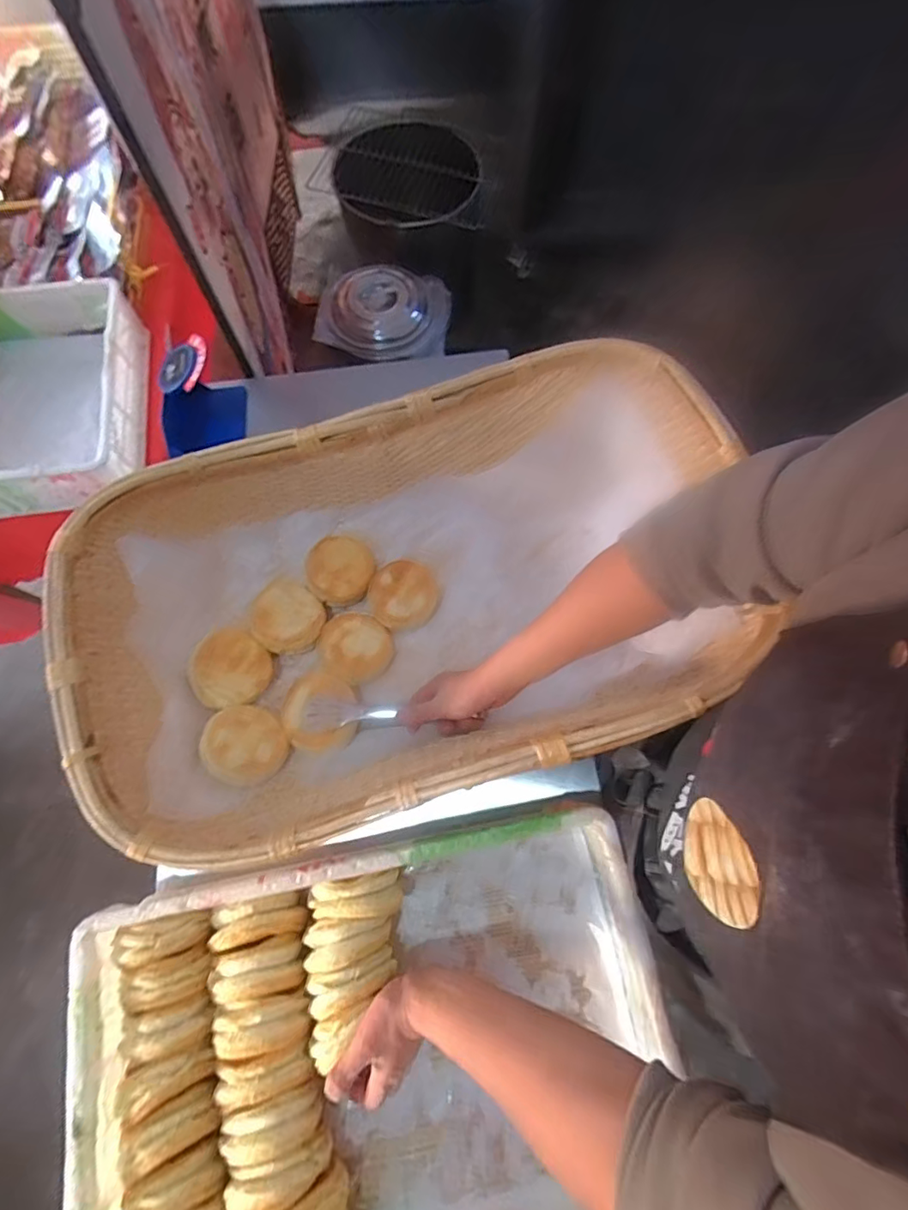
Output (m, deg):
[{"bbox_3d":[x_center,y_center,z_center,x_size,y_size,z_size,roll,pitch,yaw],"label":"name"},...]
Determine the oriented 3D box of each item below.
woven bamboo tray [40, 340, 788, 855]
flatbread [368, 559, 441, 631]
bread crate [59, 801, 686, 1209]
[{"bbox_3d":[-0.052,-0.019,0.640,0.730,0.242,0.458,-15,73,-5],"label":"woven bamboo tray"},{"bbox_3d":[-0.072,-0.016,0.739,0.096,0.019,0.101,0,72,0],"label":"flatbread"},{"bbox_3d":[-0.078,0.484,0.551,0.585,0.115,0.405,-10,73,-3],"label":"bread crate"}]

